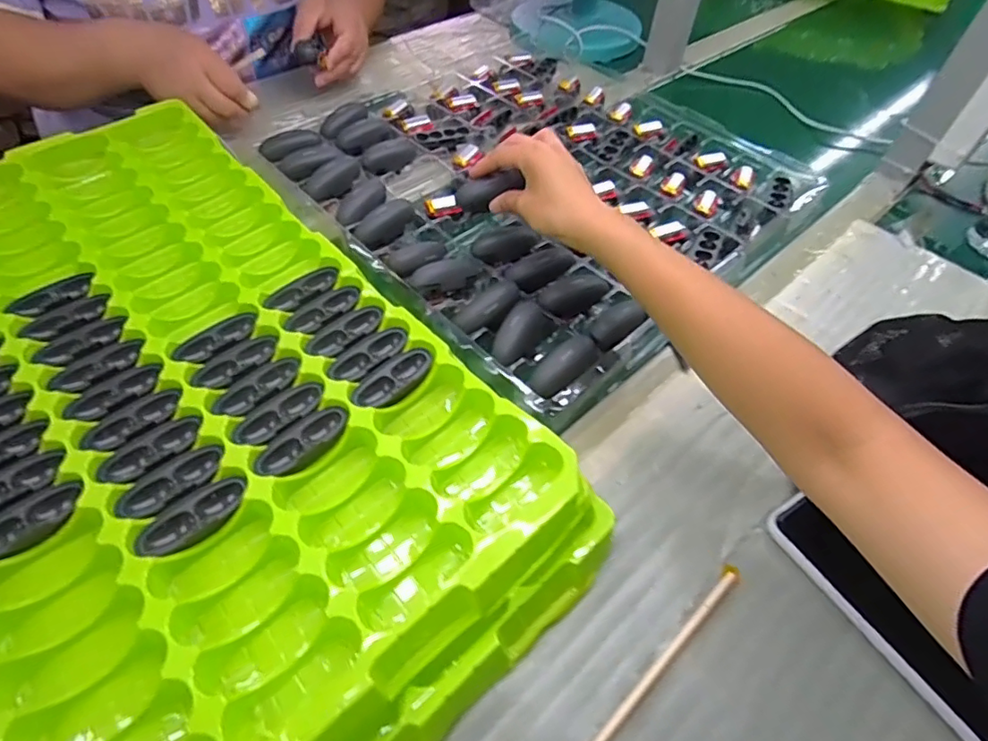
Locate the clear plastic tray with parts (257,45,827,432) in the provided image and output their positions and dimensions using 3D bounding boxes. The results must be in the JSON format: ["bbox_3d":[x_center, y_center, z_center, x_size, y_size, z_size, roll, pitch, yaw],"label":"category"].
[{"bbox_3d":[0.047,-0.216,0.586,0.438,0.056,0.466,-34,61,-25],"label":"clear plastic tray with parts"}]

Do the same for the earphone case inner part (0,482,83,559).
[{"bbox_3d":[-0.280,0.091,0.329,0.029,0.013,0.061,33,58,20],"label":"earphone case inner part"}]

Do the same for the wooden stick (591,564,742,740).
[{"bbox_3d":[0.084,0.181,0.312,0.196,0.009,0.009,-35,62,-26],"label":"wooden stick"}]

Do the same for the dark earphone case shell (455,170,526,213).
[{"bbox_3d":[-0.003,-0.157,0.480,0.061,0.027,0.015,-17,51,28],"label":"dark earphone case shell"}]

